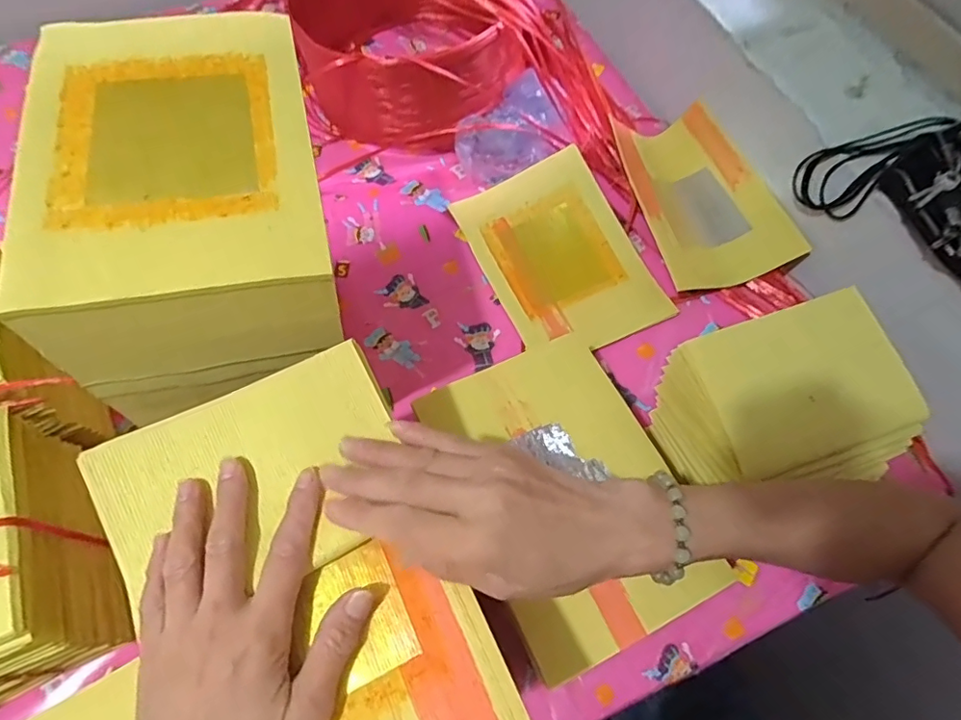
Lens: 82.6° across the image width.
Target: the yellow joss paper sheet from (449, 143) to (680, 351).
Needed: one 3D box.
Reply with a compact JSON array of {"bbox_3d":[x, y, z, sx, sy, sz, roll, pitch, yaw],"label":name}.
[{"bbox_3d":[0.089,-0.117,0.604,0.163,0.036,0.232,-22,67,-12],"label":"yellow joss paper sheet"}]

